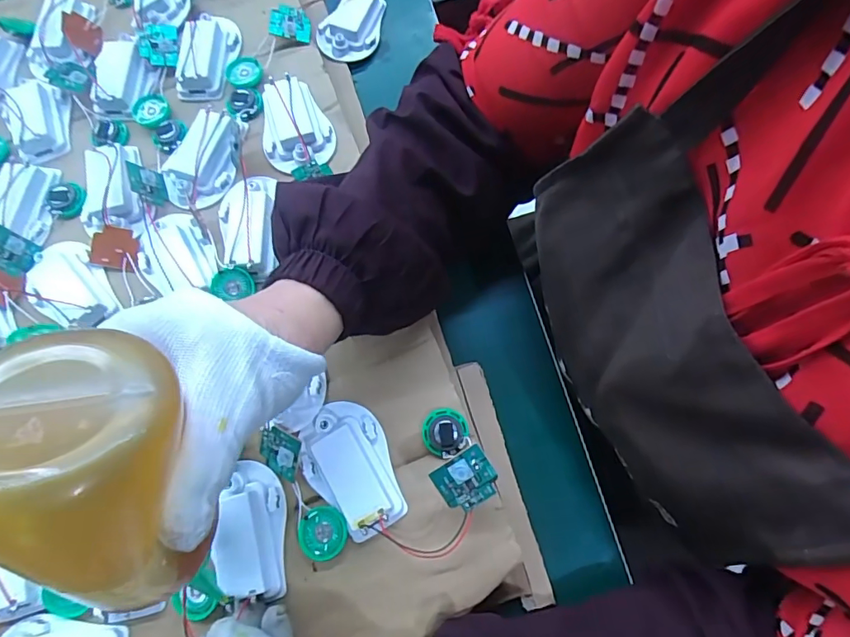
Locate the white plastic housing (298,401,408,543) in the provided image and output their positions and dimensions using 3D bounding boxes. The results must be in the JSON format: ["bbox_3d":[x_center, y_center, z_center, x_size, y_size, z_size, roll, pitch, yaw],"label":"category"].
[{"bbox_3d":[-0.046,0.089,0.286,0.049,0.017,0.078,-22,72,-5],"label":"white plastic housing"}]

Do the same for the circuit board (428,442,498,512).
[{"bbox_3d":[0.022,0.087,0.258,0.031,0.004,0.028,-34,88,1],"label":"circuit board"}]

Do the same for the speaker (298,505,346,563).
[{"bbox_3d":[-0.060,0.125,0.280,0.028,0.008,0.028,-1,72,2],"label":"speaker"}]

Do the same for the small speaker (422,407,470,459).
[{"bbox_3d":[0.012,0.070,0.296,0.028,0.009,0.029,-1,72,2],"label":"small speaker"}]

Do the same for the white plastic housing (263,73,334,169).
[{"bbox_3d":[-0.101,-0.151,0.364,0.052,0.015,0.074,-20,72,-4],"label":"white plastic housing"}]

